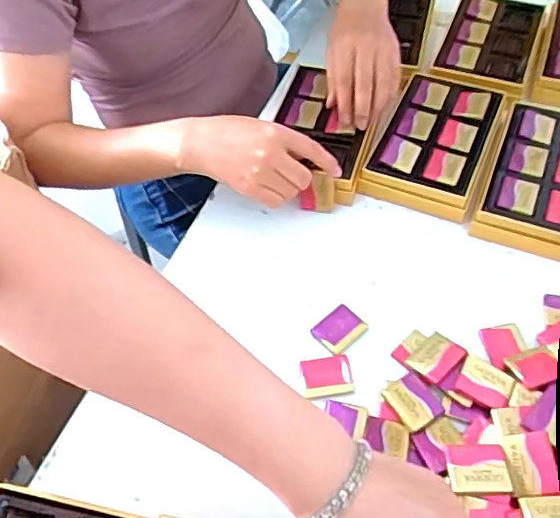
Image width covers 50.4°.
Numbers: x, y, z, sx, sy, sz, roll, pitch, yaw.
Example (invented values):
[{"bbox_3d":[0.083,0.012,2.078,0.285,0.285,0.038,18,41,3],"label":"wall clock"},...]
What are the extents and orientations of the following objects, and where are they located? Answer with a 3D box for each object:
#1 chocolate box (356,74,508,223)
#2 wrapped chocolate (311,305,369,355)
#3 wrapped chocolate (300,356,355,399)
[{"bbox_3d":[0.155,-0.119,0.594,0.101,0.027,0.167,19,57,16],"label":"chocolate box"},{"bbox_3d":[0.049,0.058,0.494,0.037,0.009,0.033,-36,60,-21],"label":"wrapped chocolate"},{"bbox_3d":[0.037,0.093,0.468,0.038,0.005,0.031,-6,54,-1],"label":"wrapped chocolate"}]

